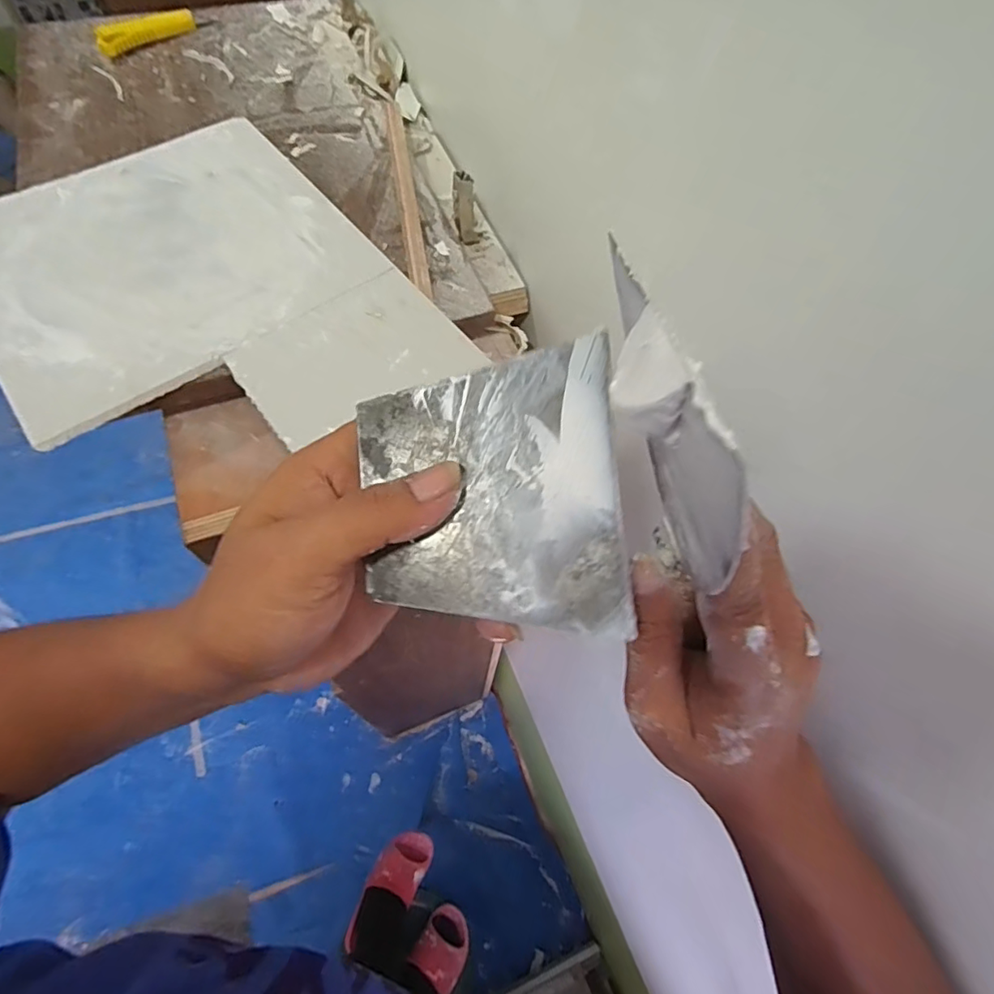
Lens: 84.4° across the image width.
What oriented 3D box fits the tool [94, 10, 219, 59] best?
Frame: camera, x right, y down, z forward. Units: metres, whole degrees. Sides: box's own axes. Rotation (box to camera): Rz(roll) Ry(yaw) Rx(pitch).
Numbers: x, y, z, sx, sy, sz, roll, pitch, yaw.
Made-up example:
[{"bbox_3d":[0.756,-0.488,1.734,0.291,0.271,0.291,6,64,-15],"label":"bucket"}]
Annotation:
[{"bbox_3d":[-0.428,-0.584,0.689,0.029,0.029,0.152,39,64,20],"label":"tool"}]

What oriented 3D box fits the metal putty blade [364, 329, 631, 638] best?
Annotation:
[{"bbox_3d":[-0.002,-0.001,0.204,0.093,0.004,0.101,-5,86,6],"label":"metal putty blade"}]

